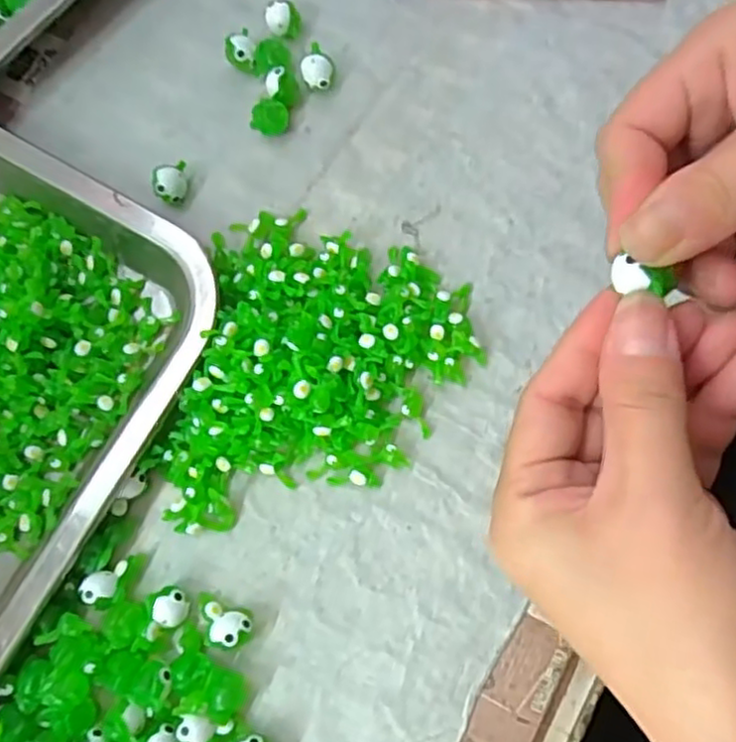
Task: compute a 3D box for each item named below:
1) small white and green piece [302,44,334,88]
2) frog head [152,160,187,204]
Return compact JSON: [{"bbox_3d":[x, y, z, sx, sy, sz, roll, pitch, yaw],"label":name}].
[{"bbox_3d":[-0.023,-0.136,0.315,0.015,0.014,0.014,0,78,1],"label":"small white and green piece"},{"bbox_3d":[-0.086,-0.082,0.308,0.016,0.014,0.016,0,78,1],"label":"frog head"}]

